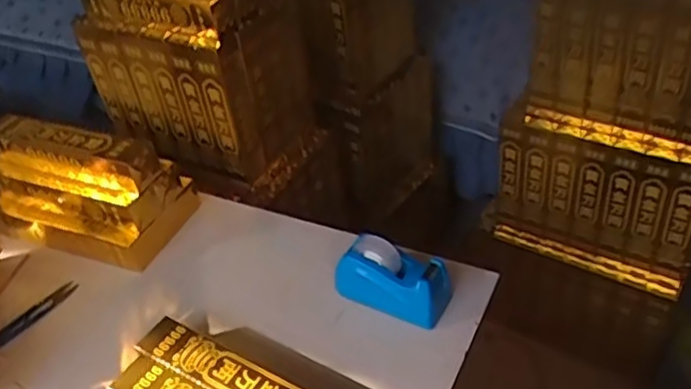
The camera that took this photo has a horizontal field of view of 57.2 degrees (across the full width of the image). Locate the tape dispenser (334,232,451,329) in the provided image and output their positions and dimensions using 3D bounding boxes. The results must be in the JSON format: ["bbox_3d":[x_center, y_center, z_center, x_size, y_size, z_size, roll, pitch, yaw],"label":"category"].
[{"bbox_3d":[0.050,0.083,0.650,0.118,0.060,0.055,15,45,25],"label":"tape dispenser"}]

